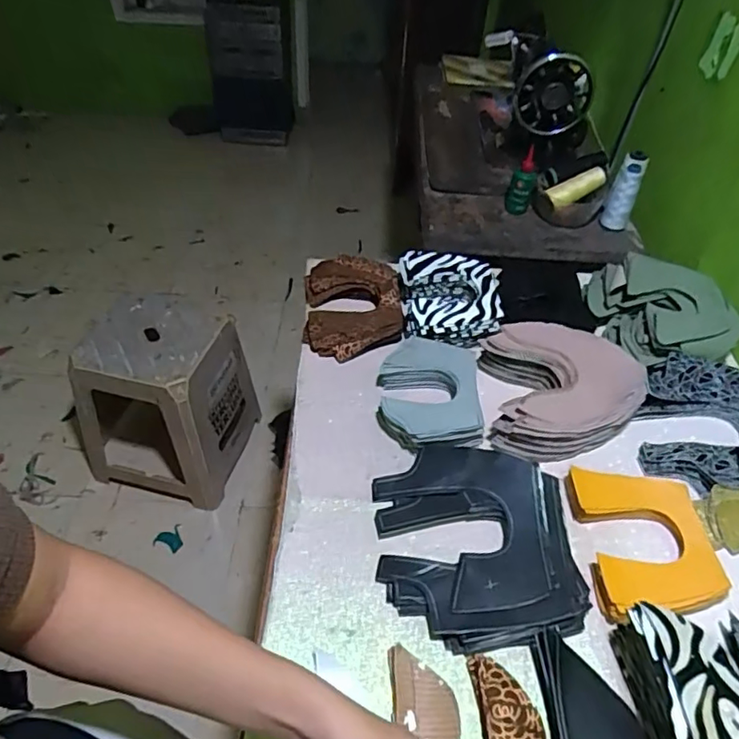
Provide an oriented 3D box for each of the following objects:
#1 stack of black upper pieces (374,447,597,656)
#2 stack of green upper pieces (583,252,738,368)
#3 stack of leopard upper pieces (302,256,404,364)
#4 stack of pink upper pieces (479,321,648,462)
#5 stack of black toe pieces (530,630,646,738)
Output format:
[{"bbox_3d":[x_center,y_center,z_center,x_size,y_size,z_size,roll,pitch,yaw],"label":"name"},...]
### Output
[{"bbox_3d":[0.106,0.167,0.576,0.190,0.030,0.203,2,46,-2],"label":"stack of black upper pieces"},{"bbox_3d":[0.418,-0.080,0.799,0.179,0.067,0.172,-4,47,-8],"label":"stack of green upper pieces"},{"bbox_3d":[-0.024,-0.092,0.823,0.138,0.044,0.181,0,46,-4],"label":"stack of leopard upper pieces"},{"bbox_3d":[0.239,0.022,0.707,0.182,0.056,0.179,3,46,-1],"label":"stack of pink upper pieces"},{"bbox_3d":[0.181,0.296,0.464,0.073,0.030,0.145,2,46,-2],"label":"stack of black toe pieces"}]

